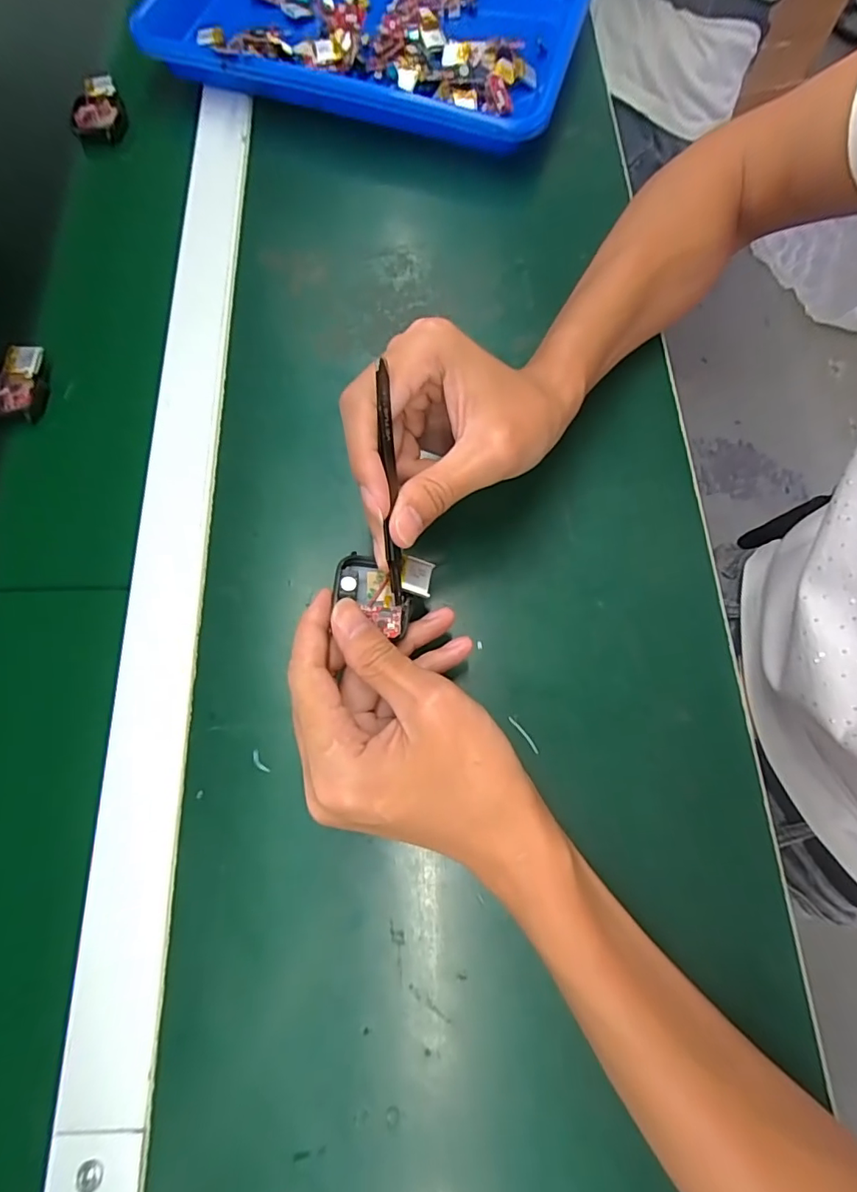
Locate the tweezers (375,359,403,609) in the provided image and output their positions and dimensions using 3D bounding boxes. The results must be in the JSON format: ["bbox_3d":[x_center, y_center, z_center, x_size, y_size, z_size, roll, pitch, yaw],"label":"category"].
[{"bbox_3d":[-0.017,-0.045,0.229,0.007,0.009,0.102,-4,107,-3],"label":"tweezers"}]

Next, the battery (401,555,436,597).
[{"bbox_3d":[-0.005,-0.010,0.254,0.016,0.004,0.019,17,55,-17],"label":"battery"}]

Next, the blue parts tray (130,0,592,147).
[{"bbox_3d":[-0.042,-0.504,0.446,0.342,0.040,0.283,15,72,4],"label":"blue parts tray"}]

